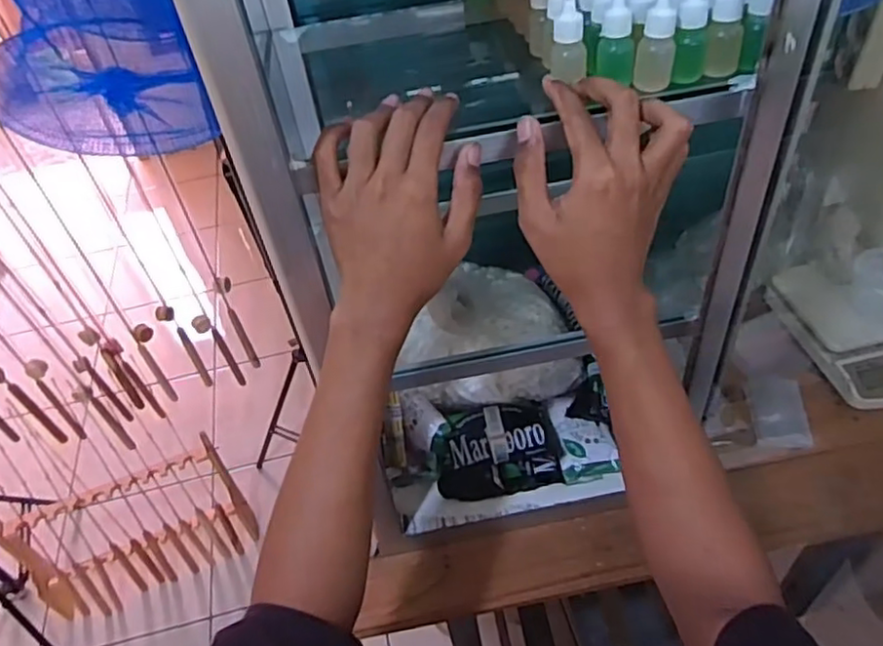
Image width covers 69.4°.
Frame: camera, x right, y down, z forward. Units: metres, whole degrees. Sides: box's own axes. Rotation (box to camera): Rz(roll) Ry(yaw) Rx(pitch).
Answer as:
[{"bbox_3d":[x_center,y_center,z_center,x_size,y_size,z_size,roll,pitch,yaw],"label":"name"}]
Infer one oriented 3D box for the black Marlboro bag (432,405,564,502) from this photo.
[{"bbox_3d":[0.061,0.135,0.688,0.132,0.063,0.095,-2,46,5],"label":"black Marlboro bag"}]

